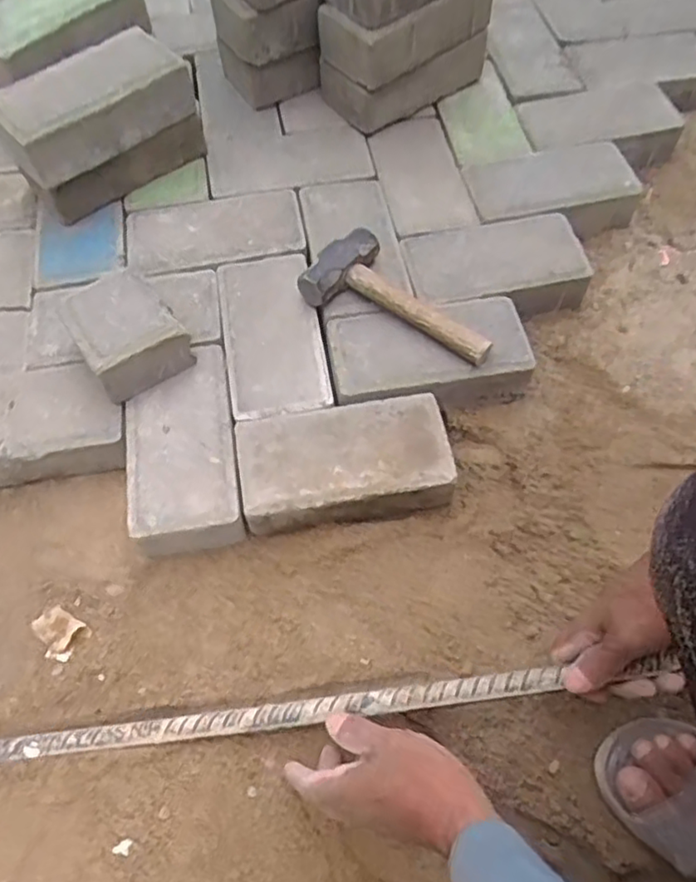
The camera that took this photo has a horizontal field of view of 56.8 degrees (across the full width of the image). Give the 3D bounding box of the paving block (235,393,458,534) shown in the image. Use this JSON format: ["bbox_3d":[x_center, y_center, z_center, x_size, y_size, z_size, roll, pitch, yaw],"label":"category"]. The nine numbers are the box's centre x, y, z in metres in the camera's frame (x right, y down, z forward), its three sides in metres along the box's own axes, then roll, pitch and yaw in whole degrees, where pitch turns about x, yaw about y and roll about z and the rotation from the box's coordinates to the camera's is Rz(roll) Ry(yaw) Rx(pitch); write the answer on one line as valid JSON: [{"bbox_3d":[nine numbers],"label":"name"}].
[{"bbox_3d":[-0.003,0.021,0.648,0.203,0.058,0.108,-9,62,-4],"label":"paving block"}]

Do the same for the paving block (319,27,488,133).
[{"bbox_3d":[0.072,-0.501,0.869,0.211,0.061,0.113,-38,68,-18],"label":"paving block"}]

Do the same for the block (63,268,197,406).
[{"bbox_3d":[-0.225,-0.107,0.651,0.096,0.065,0.106,-29,65,-15],"label":"block"}]

